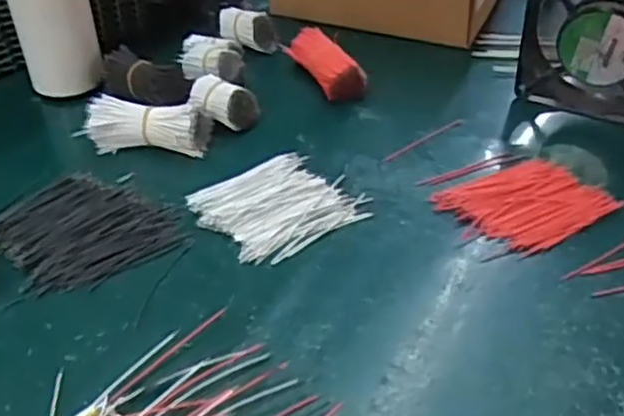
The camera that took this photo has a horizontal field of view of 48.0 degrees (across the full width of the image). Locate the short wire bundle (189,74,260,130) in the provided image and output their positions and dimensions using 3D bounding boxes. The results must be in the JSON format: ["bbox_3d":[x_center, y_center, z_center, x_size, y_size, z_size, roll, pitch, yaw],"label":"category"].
[{"bbox_3d":[-0.073,-0.083,0.574,0.049,0.037,0.037,14,42,20],"label":"short wire bundle"}]

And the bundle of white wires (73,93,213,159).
[{"bbox_3d":[-0.129,-0.065,0.550,0.092,0.035,0.033,3,40,7],"label":"bundle of white wires"}]

